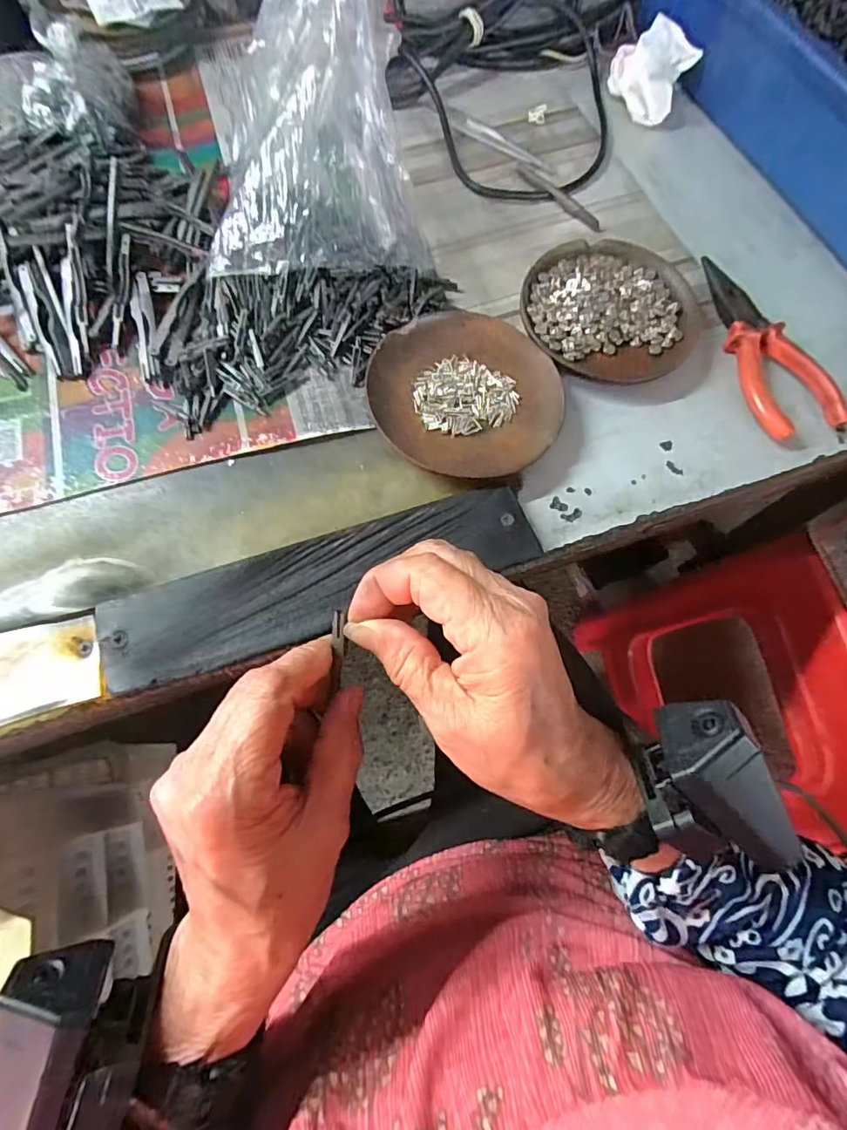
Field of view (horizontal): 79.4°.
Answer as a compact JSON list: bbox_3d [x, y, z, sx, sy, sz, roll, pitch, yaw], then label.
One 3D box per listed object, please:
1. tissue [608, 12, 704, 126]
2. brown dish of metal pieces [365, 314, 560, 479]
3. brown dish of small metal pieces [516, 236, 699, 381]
[{"bbox_3d":[0.179,-0.392,0.406,0.058,0.042,0.071,31,72,8],"label":"tissue"},{"bbox_3d":[0.025,-0.102,0.310,0.112,0.016,0.109,1,71,-2],"label":"brown dish of metal pieces"},{"bbox_3d":[0.121,-0.169,0.338,0.113,0.018,0.103,1,71,-2],"label":"brown dish of small metal pieces"}]

